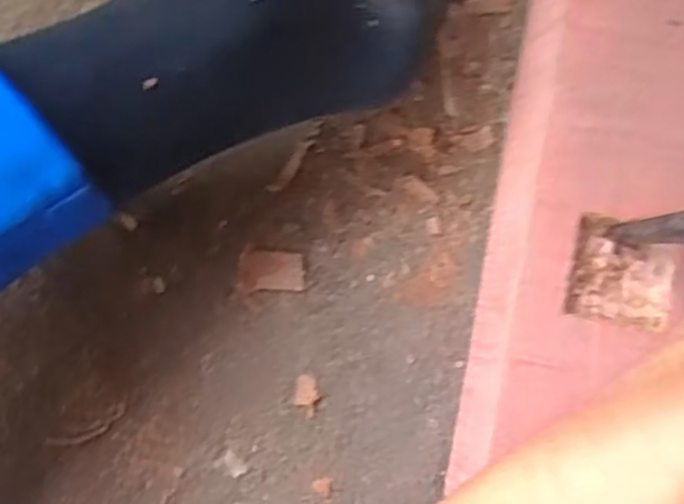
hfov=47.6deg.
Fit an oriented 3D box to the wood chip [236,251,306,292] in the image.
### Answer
[{"bbox_3d":[-0.037,0.010,0.409,0.033,0.004,0.021,0,87,-8],"label":"wood chip"}]

